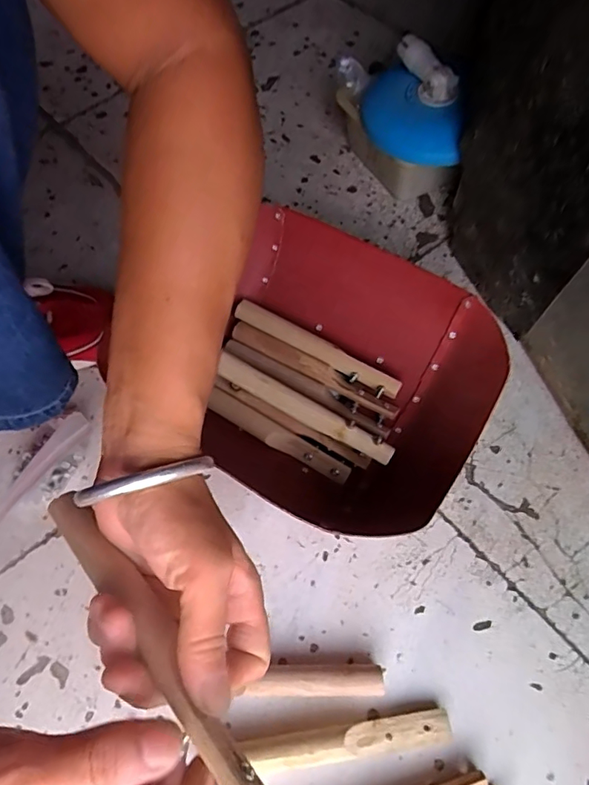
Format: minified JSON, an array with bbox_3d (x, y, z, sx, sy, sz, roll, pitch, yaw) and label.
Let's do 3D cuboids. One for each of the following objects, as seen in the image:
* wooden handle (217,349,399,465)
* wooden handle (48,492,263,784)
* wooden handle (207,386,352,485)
[{"bbox_3d":[0.007,0.015,0.430,0.169,0.026,0.020,27,68,14],"label":"wooden handle"},{"bbox_3d":[-0.066,0.103,0.221,0.022,0.013,0.172,-41,55,-16],"label":"wooden handle"},{"bbox_3d":[-0.016,0.038,0.424,0.137,0.013,0.019,29,69,15],"label":"wooden handle"}]

